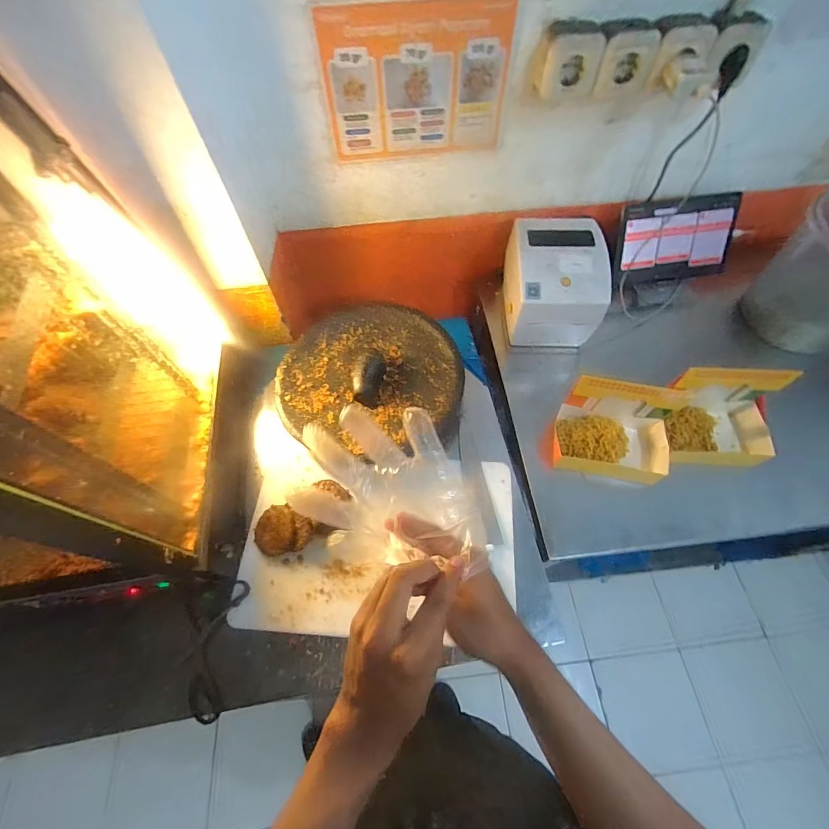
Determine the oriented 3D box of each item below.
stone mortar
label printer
[{"bbox_3d":[-0.082,-0.064,0.793,0.349,0.076,0.332,18,64,11],"label":"stone mortar"},{"bbox_3d":[0.290,-0.271,0.835,0.186,0.164,0.196,0,62,2],"label":"label printer"}]

